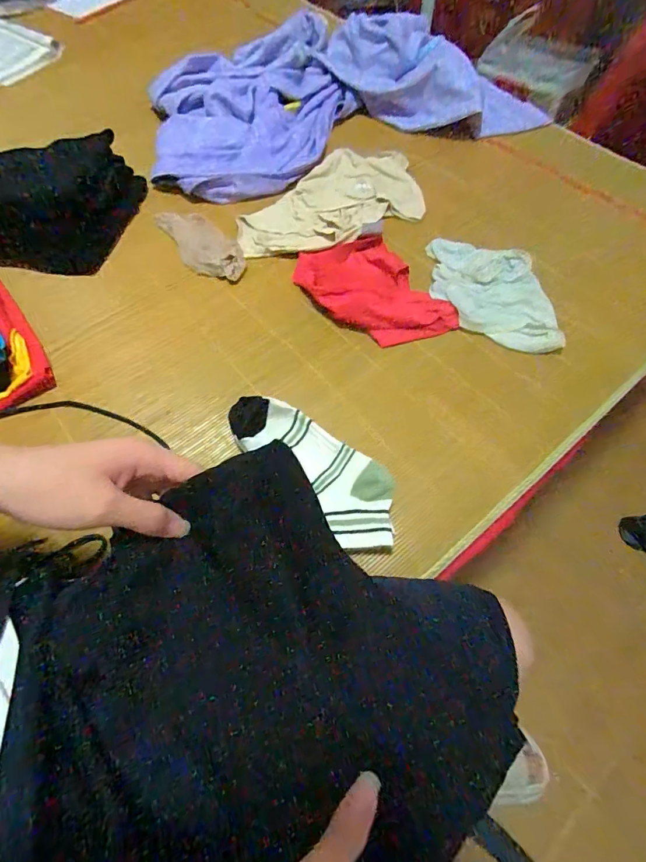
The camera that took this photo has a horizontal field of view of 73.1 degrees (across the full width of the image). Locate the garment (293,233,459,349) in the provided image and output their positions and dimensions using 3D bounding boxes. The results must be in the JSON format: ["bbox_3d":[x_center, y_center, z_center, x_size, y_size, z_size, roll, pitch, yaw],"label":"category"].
[{"bbox_3d":[0.064,-0.189,0.578,0.139,0.034,0.209,-32,69,-15],"label":"garment"}]

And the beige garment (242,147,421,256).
[{"bbox_3d":[0.025,-0.356,0.679,0.197,0.026,0.329,40,70,17],"label":"beige garment"}]

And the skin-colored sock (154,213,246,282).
[{"bbox_3d":[-0.185,-0.279,0.642,0.071,0.017,0.188,-40,71,-18],"label":"skin-colored sock"}]

